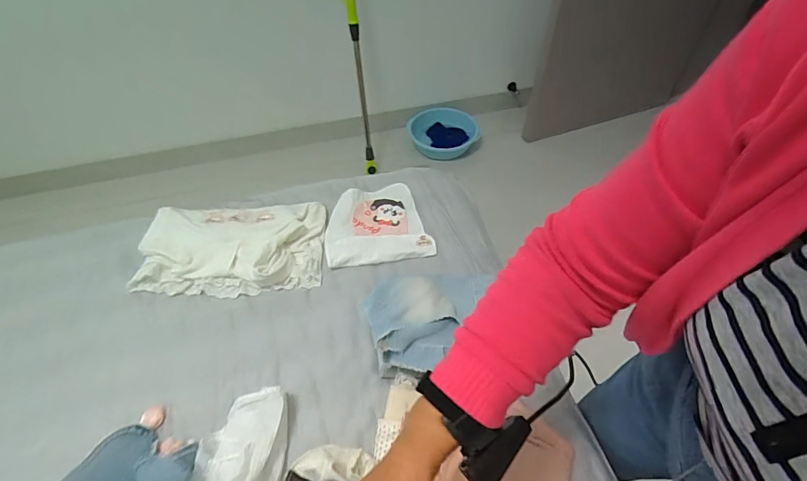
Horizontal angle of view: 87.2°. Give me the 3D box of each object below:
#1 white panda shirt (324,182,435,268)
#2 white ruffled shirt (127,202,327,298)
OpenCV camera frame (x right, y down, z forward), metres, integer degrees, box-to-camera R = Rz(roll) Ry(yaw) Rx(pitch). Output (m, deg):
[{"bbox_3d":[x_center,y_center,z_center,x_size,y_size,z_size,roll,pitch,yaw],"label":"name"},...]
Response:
[{"bbox_3d":[-0.063,-0.042,0.927,0.220,0.035,0.219,-11,51,-6],"label":"white panda shirt"},{"bbox_3d":[-0.352,0.007,0.875,0.366,0.050,0.214,-4,51,-1],"label":"white ruffled shirt"}]

